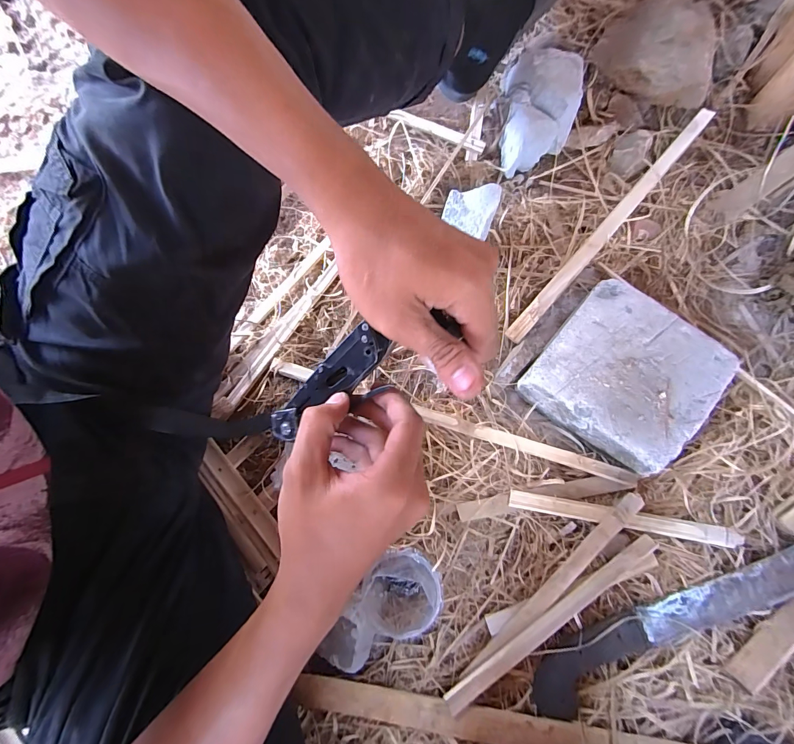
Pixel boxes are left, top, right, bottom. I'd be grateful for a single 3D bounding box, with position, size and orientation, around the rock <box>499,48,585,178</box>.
[{"bbox_3d":[0.239,-0.440,0.620,0.117,0.083,0.213,6,73,3],"label":"rock"}]

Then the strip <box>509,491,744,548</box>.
[{"bbox_3d":[0.279,0.181,0.461,0.266,0.007,0.022,8,67,8],"label":"strip"}]

